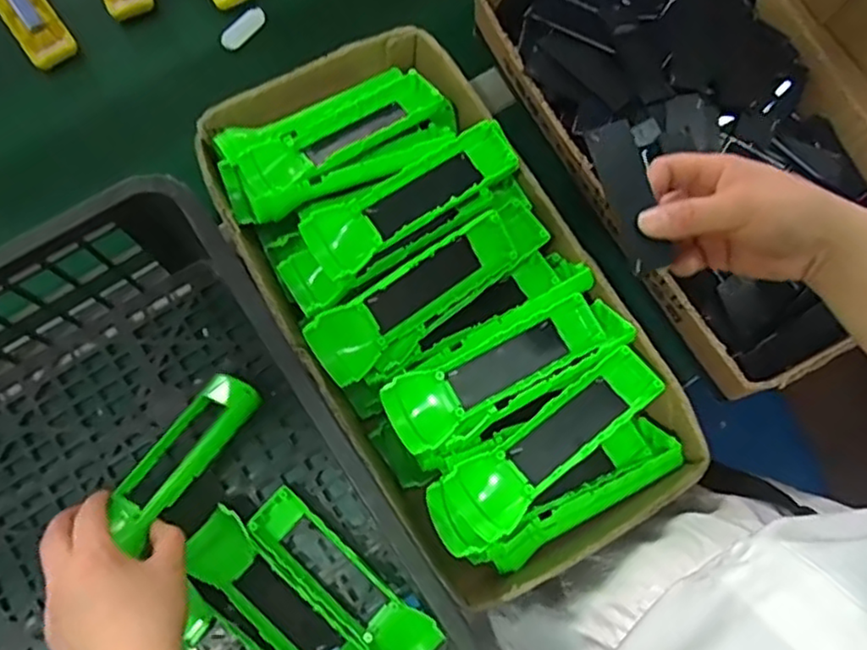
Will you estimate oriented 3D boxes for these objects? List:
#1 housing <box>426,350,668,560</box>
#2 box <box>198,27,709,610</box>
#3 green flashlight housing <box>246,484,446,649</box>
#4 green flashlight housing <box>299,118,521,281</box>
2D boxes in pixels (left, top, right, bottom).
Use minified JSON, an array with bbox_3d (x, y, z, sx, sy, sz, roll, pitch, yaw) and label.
[{"bbox_3d":[0.078,0.083,0.456,0.184,0.041,0.057,-37,79,-11],"label":"housing"},{"bbox_3d":[0.005,-0.020,0.520,0.215,0.116,0.418,-30,78,-9],"label":"box"},{"bbox_3d":[-0.067,0.191,0.500,0.163,0.021,0.046,41,77,9],"label":"green flashlight housing"},{"bbox_3d":[-0.013,-0.091,0.502,0.170,0.046,0.059,-32,78,-10],"label":"green flashlight housing"}]

